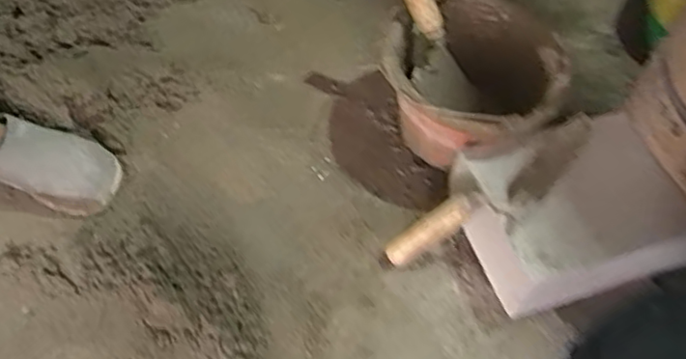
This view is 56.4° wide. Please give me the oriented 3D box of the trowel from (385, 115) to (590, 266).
[{"bbox_3d":[0.162,0.019,0.776,0.261,0.069,0.102,-36,61,10],"label":"trowel"}]

